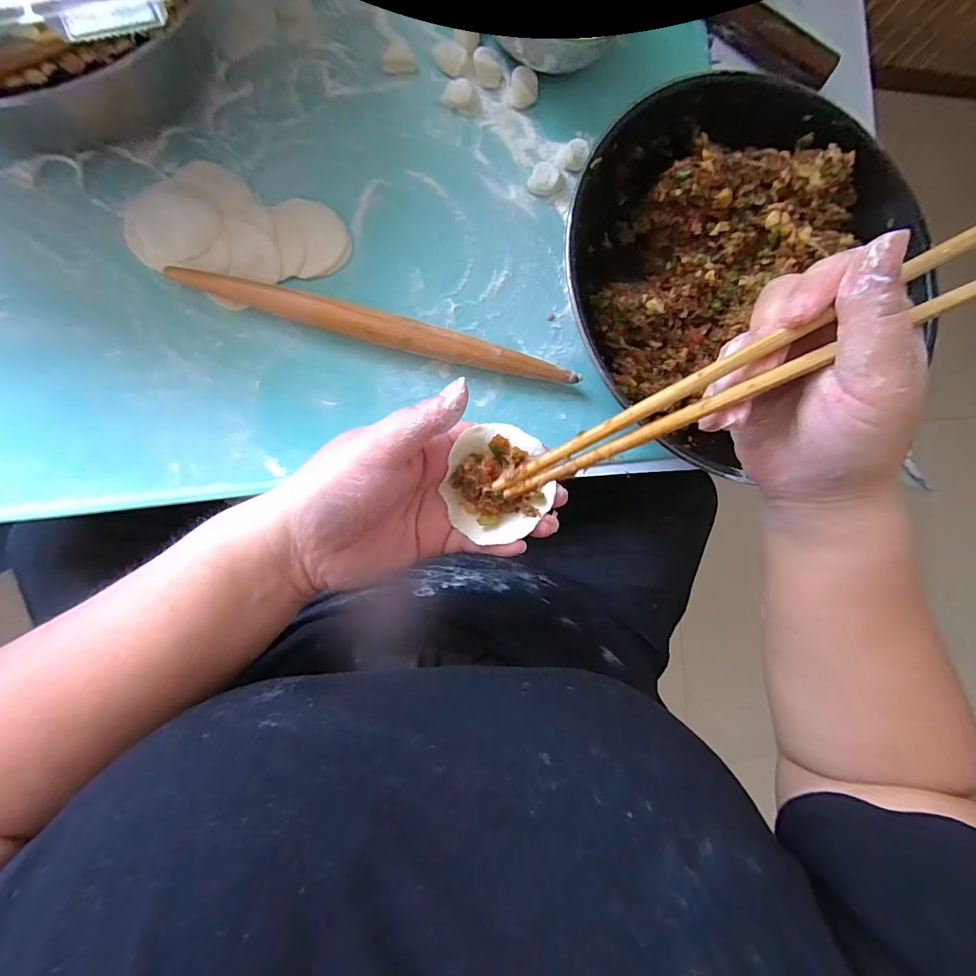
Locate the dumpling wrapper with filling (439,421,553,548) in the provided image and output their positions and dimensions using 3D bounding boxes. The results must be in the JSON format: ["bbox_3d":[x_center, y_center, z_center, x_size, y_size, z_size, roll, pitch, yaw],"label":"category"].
[{"bbox_3d":[0.005,-0.002,0.228,0.052,0.019,0.058,-22,92,-9],"label":"dumpling wrapper with filling"}]

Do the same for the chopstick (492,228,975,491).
[{"bbox_3d":[0.123,-0.062,0.176,0.269,0.007,0.008,-27,93,9],"label":"chopstick"}]

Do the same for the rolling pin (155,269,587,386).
[{"bbox_3d":[-0.081,-0.125,0.353,0.315,0.029,0.024,12,86,-9],"label":"rolling pin"}]

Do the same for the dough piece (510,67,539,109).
[{"bbox_3d":[0.032,-0.356,0.388,0.024,0.014,0.025,0,88,-9],"label":"dough piece"}]

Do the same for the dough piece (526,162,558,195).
[{"bbox_3d":[0.051,-0.278,0.388,0.025,0.012,0.027,0,88,-9],"label":"dough piece"}]

